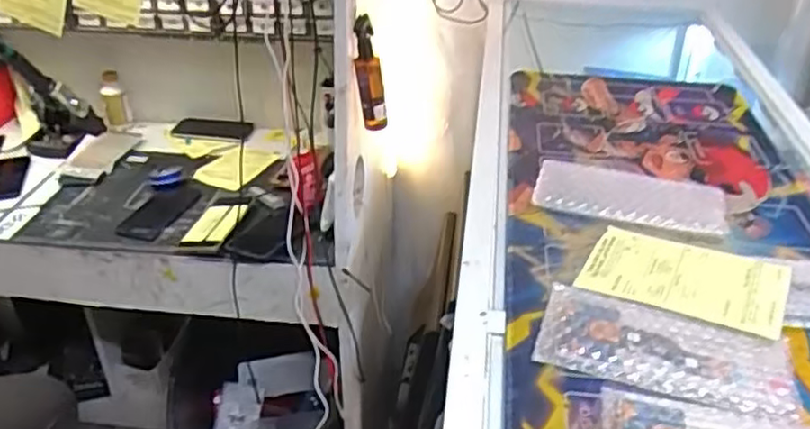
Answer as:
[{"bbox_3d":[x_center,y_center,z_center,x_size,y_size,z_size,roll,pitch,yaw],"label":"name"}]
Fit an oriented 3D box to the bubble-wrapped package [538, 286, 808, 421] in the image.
[{"bbox_3d":[0.187,0.096,0.501,0.171,0.007,0.090,14,36,21],"label":"bubble-wrapped package"}]

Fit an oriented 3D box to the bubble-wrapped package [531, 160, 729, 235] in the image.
[{"bbox_3d":[0.222,-0.021,0.680,0.177,0.014,0.103,10,34,15],"label":"bubble-wrapped package"}]

